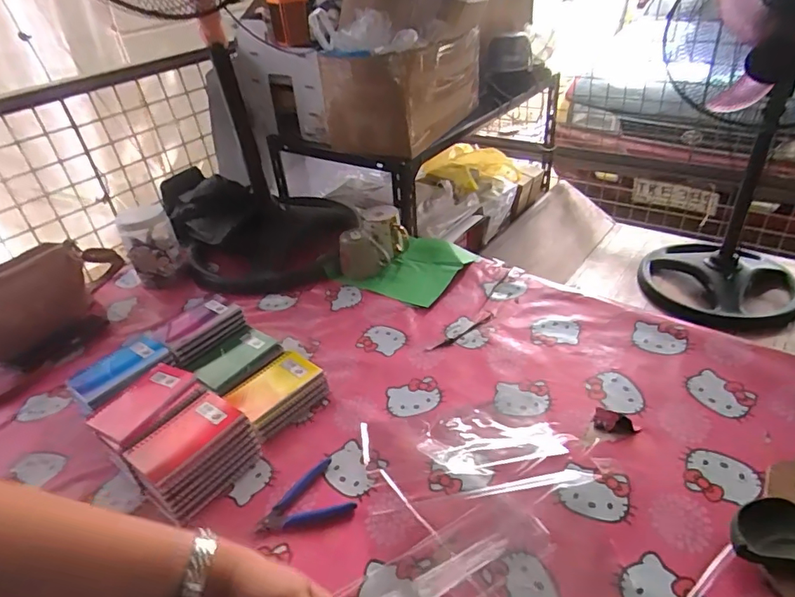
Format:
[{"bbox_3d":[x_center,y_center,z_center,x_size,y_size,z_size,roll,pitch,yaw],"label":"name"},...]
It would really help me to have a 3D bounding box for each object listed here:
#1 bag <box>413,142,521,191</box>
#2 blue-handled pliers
[{"bbox_3d":[0.230,-0.421,1.574,0.273,0.104,0.210,-27,40,-26],"label":"bag"},{"bbox_3d":[-0.121,0.258,0.629,0.112,0.007,0.087,-24,38,-22],"label":"blue-handled pliers"}]

